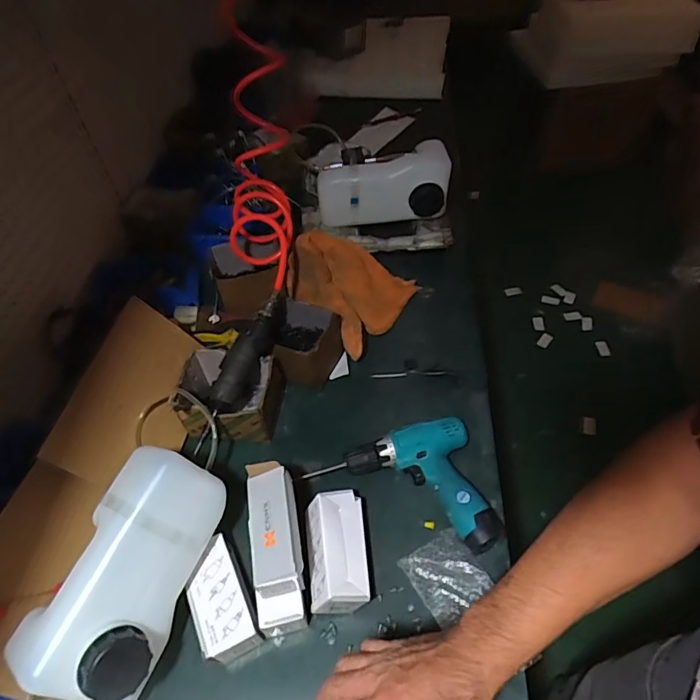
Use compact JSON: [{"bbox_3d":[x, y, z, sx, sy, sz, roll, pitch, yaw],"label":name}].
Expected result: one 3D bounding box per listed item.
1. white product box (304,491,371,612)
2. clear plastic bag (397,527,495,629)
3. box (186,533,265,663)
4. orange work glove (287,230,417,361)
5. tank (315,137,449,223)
[{"bbox_3d":[-0.015,0.259,0.640,0.078,0.061,0.142,12,47,-22],"label":"white product box"},{"bbox_3d":[0.125,0.287,0.635,0.088,0.009,0.094,-26,45,-19],"label":"clear plastic bag"},{"bbox_3d":[-0.160,0.311,0.619,0.070,0.048,0.130,-24,52,-15],"label":"box"},{"bbox_3d":[-0.016,-0.122,0.919,0.215,0.121,0.214,27,57,24],"label":"orange work glove"},{"bbox_3d":[0.065,-0.327,0.989,0.253,0.129,0.089,1,50,5],"label":"tank"}]

